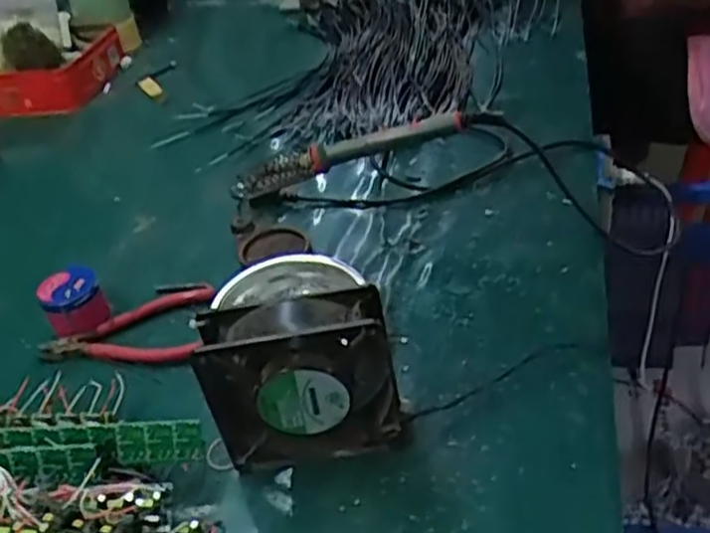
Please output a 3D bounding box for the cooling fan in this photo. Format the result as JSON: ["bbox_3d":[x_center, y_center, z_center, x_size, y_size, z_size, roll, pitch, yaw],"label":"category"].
[{"bbox_3d":[-0.034,0.073,0.496,0.126,0.110,0.042,-7,36,1],"label":"cooling fan"}]

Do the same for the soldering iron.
[{"bbox_3d":[-0.007,-0.102,0.665,0.259,0.035,0.029,-13,32,25],"label":"soldering iron"}]

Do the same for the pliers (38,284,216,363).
[{"bbox_3d":[-0.197,0.049,0.651,0.153,0.026,0.080,1,37,12],"label":"pliers"}]

